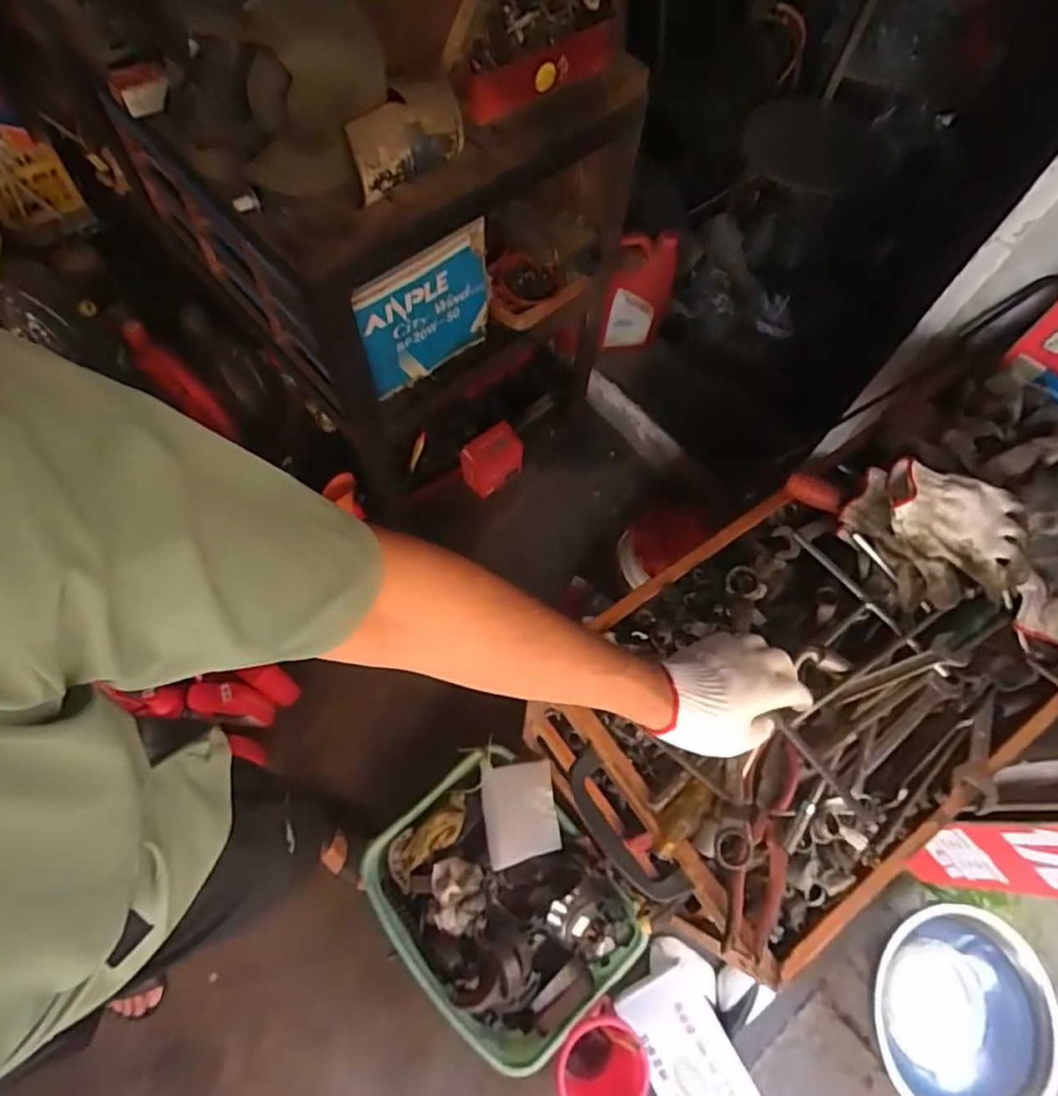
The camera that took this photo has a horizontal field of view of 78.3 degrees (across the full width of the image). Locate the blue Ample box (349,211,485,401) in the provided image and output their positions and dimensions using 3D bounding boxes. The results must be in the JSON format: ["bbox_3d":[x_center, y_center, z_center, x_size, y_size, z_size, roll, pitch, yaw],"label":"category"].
[{"bbox_3d":[-0.156,-0.365,1.033,0.261,0.283,0.046,-39,73,-18],"label":"blue Ample box"}]

